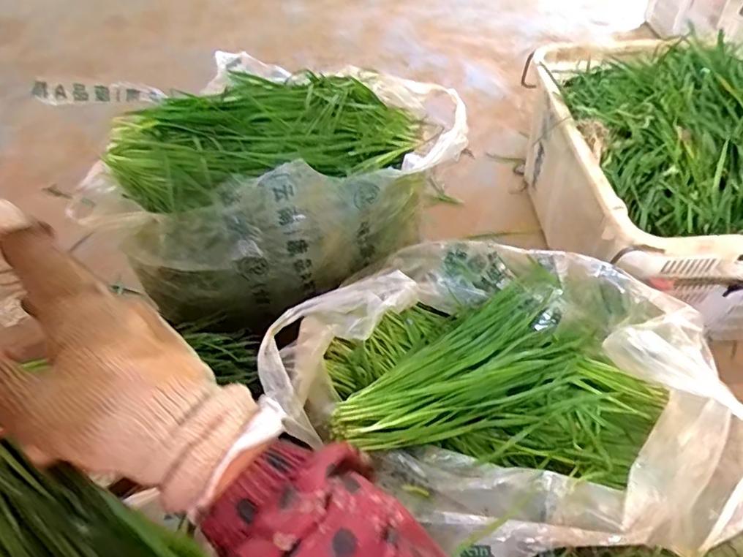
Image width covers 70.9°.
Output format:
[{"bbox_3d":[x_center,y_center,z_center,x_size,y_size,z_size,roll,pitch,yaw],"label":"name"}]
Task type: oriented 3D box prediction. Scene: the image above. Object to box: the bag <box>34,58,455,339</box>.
[{"bbox_3d":[-0.162,-0.176,0.910,0.579,0.261,0.357,-19,52,-14],"label":"bag"}]

